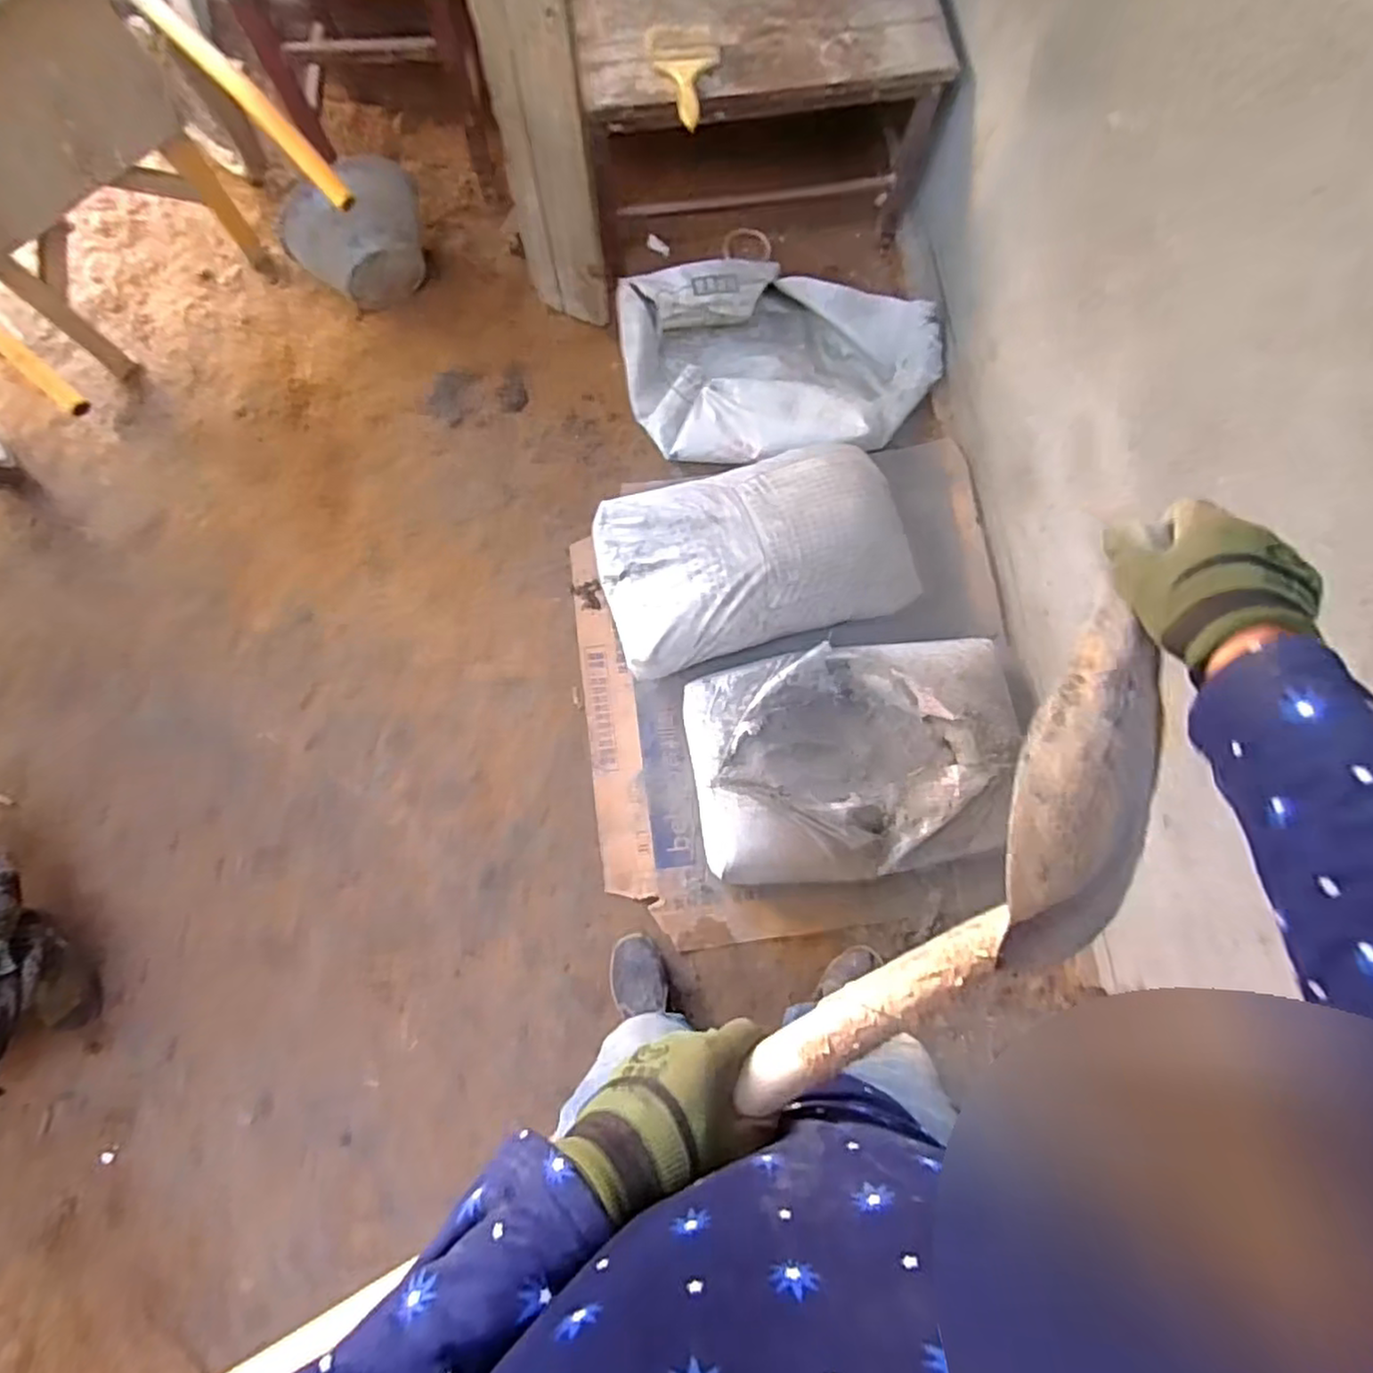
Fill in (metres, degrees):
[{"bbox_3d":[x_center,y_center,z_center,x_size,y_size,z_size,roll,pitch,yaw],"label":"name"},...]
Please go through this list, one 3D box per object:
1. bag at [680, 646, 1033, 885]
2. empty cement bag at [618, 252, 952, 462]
[{"bbox_3d":[0.315,0.143,1.336,0.595,0.152,0.433,-9,78,-2],"label":"bag"},{"bbox_3d":[0.228,-0.772,1.645,0.735,0.153,0.492,-5,78,-1],"label":"empty cement bag"}]

